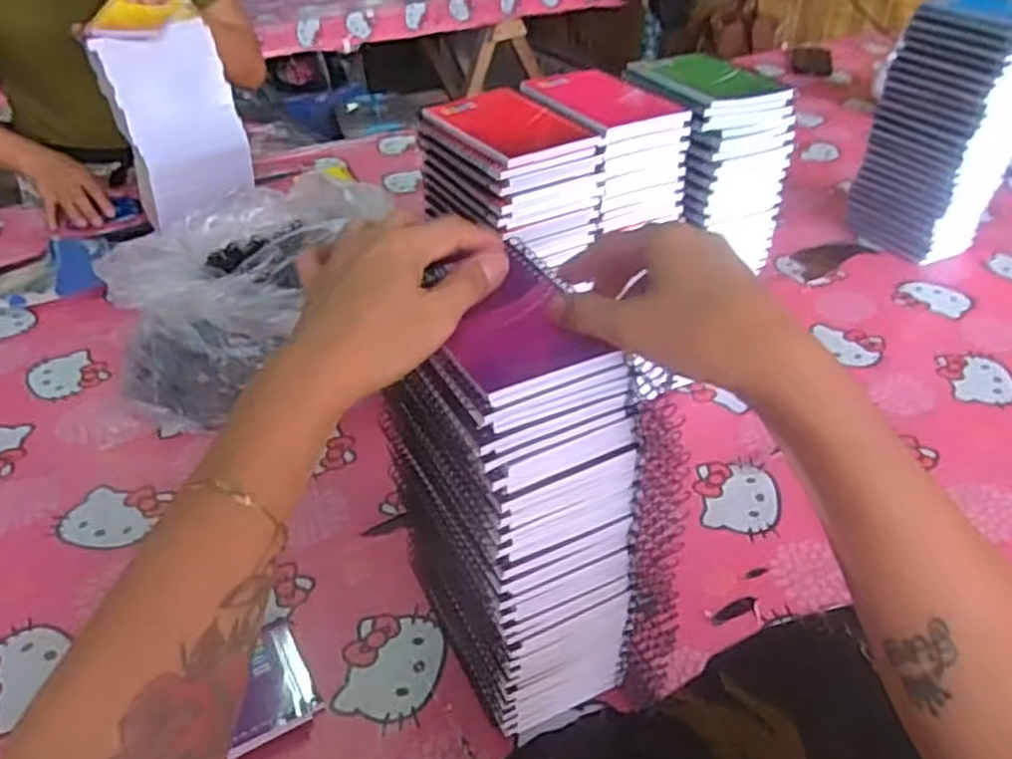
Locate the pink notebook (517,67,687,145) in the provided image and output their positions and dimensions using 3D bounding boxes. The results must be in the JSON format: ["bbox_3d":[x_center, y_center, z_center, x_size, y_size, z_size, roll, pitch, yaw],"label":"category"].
[{"bbox_3d":[0.076,-0.225,0.627,0.101,0.016,0.126,-22,42,-24],"label":"pink notebook"}]

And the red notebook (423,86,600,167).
[{"bbox_3d":[-0.002,-0.194,0.587,0.084,0.012,0.125,-24,43,-26],"label":"red notebook"}]

